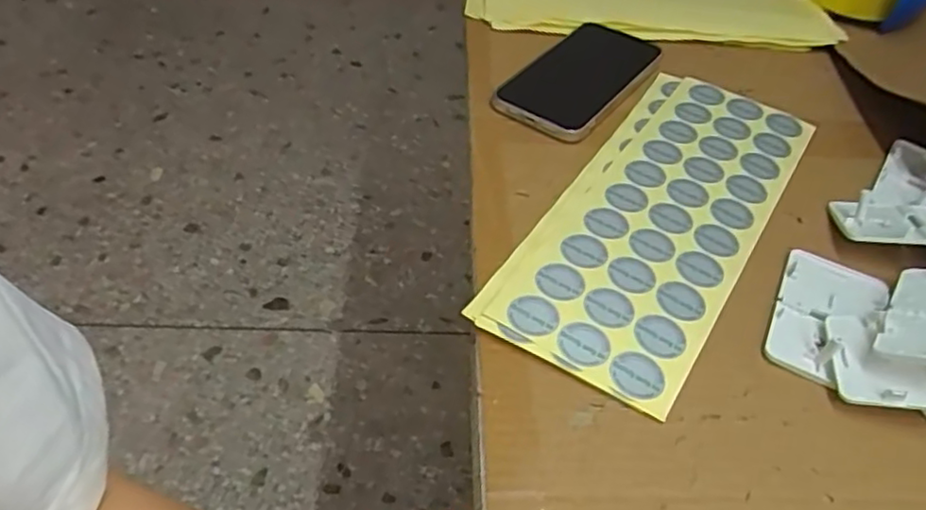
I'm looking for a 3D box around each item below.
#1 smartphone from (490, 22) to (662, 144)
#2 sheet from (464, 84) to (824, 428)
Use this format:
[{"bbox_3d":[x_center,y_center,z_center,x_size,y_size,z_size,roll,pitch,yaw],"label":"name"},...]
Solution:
[{"bbox_3d":[0.091,-0.138,0.494,0.080,0.014,0.158,30,52,21],"label":"smartphone"},{"bbox_3d":[0.125,-0.030,0.400,0.110,0.005,0.288,27,51,20],"label":"sheet"}]

